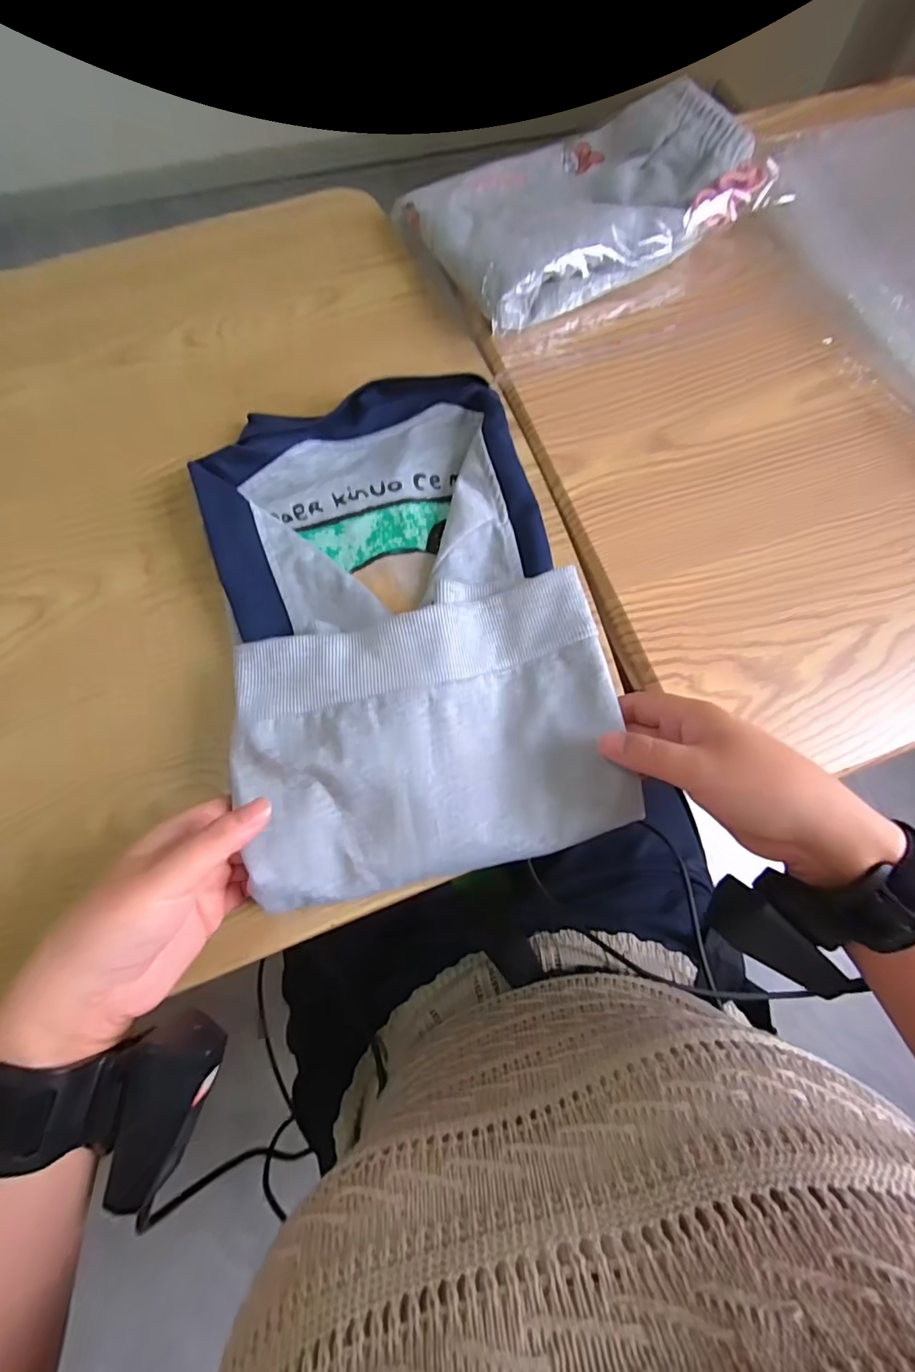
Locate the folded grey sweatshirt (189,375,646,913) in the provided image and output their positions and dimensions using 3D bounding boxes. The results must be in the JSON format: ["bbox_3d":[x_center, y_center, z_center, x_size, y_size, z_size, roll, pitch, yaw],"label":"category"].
[{"bbox_3d":[-0.039,-0.057,0.337,0.218,0.050,0.341,-14,75,-4],"label":"folded grey sweatshirt"}]

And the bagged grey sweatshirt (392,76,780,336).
[{"bbox_3d":[0.102,-0.404,0.434,0.254,0.055,0.161,-26,76,-7],"label":"bagged grey sweatshirt"}]

